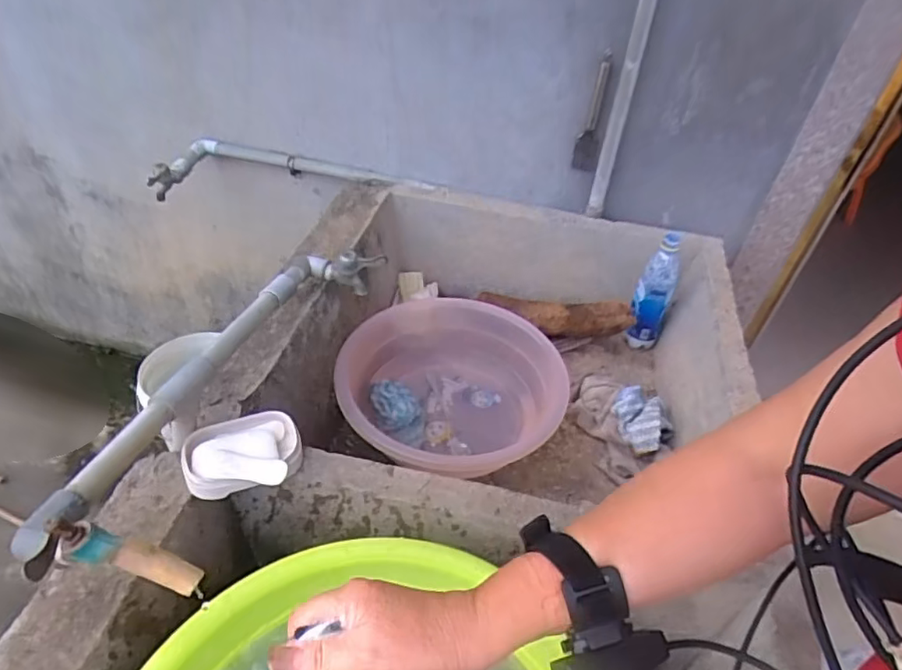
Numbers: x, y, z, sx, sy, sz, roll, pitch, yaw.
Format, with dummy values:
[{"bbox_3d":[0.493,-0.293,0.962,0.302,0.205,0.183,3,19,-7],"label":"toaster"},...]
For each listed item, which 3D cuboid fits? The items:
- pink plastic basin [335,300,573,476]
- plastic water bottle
[{"bbox_3d":[-0.008,0.099,1.029,0.354,0.160,0.464,12,42,7],"label":"pink plastic basin"},{"bbox_3d":[0.411,-0.078,1.154,0.071,0.267,0.058,22,44,17],"label":"plastic water bottle"}]

